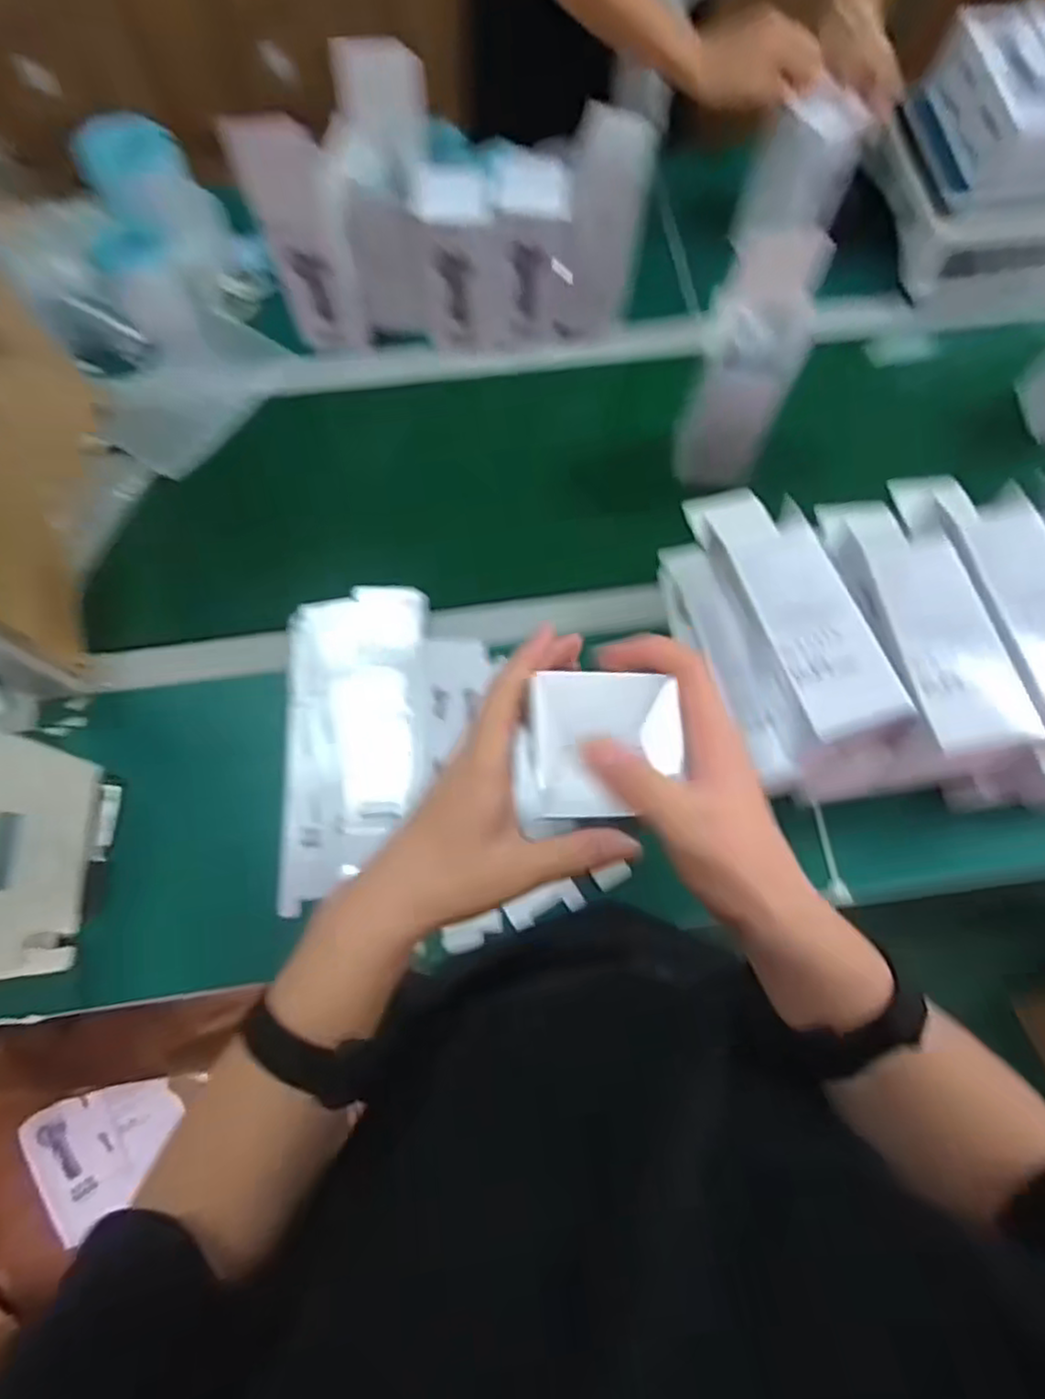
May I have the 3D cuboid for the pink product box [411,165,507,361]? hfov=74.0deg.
[{"bbox_3d":[-0.069,-0.479,0.775,0.082,0.170,0.082,-3,73,-2],"label":"pink product box"}]

